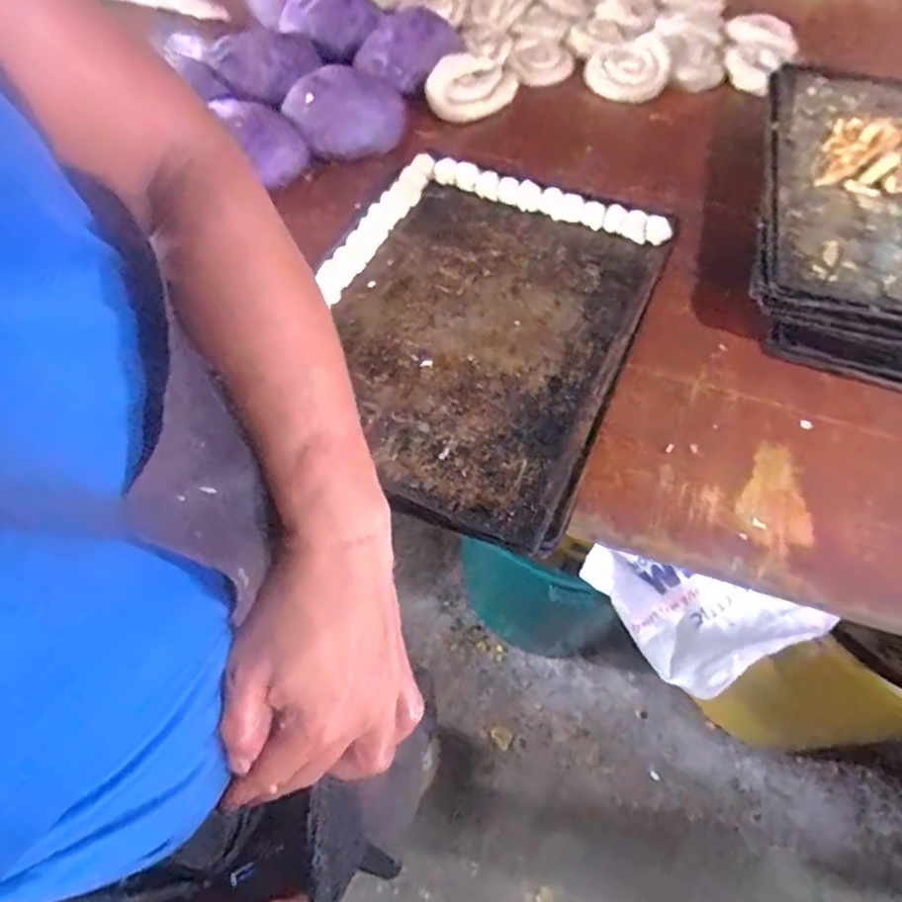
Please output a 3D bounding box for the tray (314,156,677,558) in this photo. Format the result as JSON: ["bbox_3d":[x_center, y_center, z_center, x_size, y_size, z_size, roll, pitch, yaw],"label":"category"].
[{"bbox_3d":[0.016,-0.136,0.594,0.319,0.024,0.432,21,60,12],"label":"tray"}]

